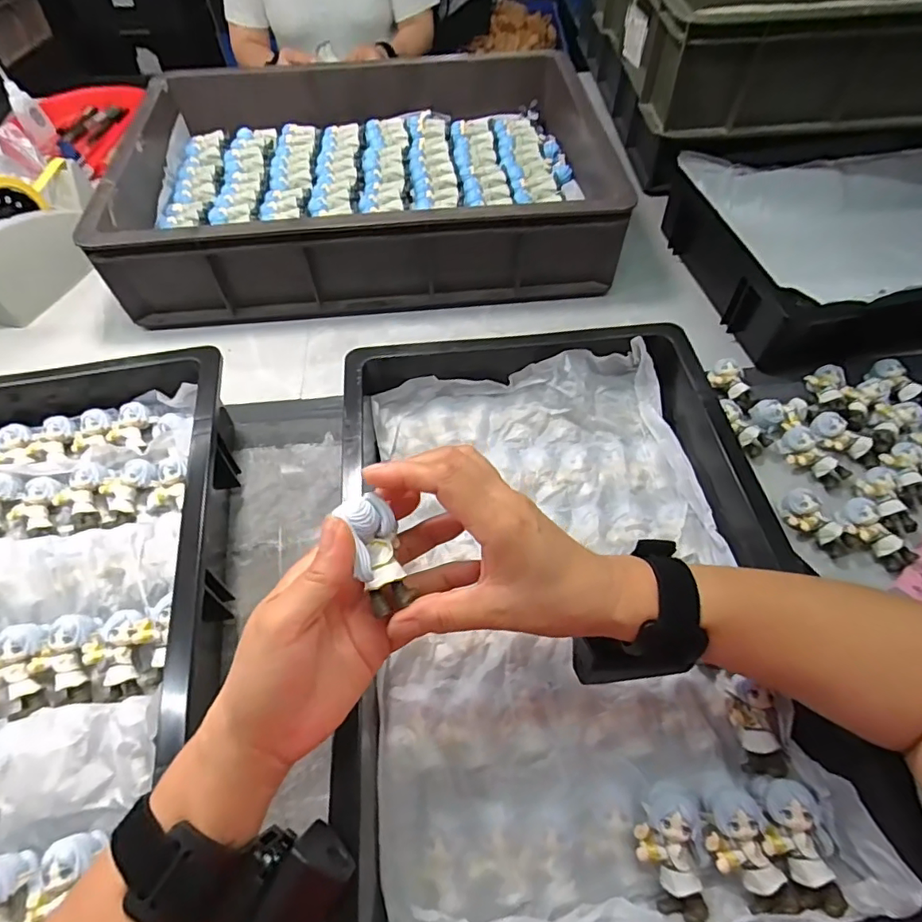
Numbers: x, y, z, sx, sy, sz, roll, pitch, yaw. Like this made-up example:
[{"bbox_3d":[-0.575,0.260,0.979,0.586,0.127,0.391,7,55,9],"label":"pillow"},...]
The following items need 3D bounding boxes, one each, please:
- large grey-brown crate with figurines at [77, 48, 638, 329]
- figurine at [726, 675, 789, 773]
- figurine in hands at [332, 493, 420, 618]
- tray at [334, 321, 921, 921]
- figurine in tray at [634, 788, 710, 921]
[{"bbox_3d":[-0.111,-0.350,0.665,0.536,0.128,0.368,-4,56,-2],"label":"large grey-brown crate with figurines"},{"bbox_3d":[0.187,0.169,0.337,0.028,0.020,0.051,-9,71,-6],"label":"figurine"},{"bbox_3d":[-0.041,0.046,0.264,0.023,0.021,0.058,-19,92,-12],"label":"figurine in hands"},{"bbox_3d":[0.069,0.085,0.376,0.288,0.083,0.407,-6,56,-3],"label":"tray"},{"bbox_3d":[0.118,0.221,0.299,0.036,0.026,0.059,1,56,1],"label":"figurine in tray"}]

